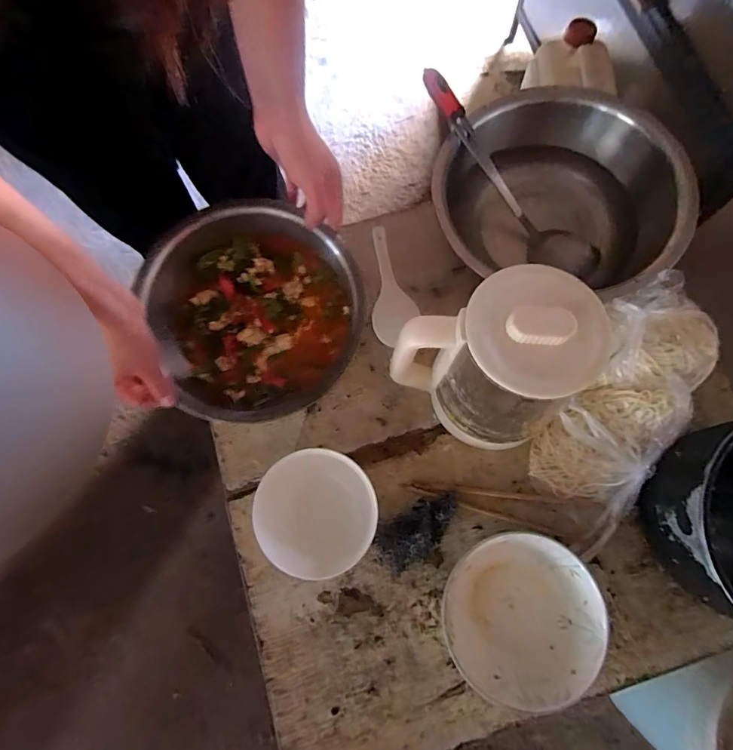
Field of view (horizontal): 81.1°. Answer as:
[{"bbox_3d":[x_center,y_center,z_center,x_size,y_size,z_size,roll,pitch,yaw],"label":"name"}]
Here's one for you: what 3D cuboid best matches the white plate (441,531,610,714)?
[{"bbox_3d":[0.174,0.270,0.484,0.169,0.051,0.165,0,74,1],"label":"white plate"}]

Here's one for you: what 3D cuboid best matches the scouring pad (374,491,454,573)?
[{"bbox_3d":[0.067,0.192,0.529,0.112,0.029,0.055,-32,75,-8],"label":"scouring pad"}]

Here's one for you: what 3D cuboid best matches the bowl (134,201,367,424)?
[{"bbox_3d":[-0.137,-0.091,0.524,0.247,0.078,0.266,-25,75,-6],"label":"bowl"}]

